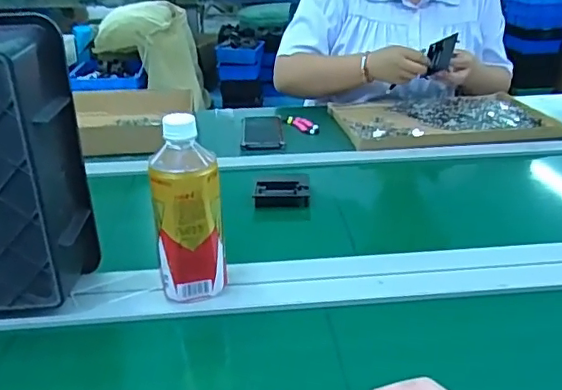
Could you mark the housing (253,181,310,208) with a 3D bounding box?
[{"bbox_3d":[0.002,0.000,0.795,0.076,0.018,0.061,3,25,7],"label":"housing"}]

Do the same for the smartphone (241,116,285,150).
[{"bbox_3d":[-0.035,-0.119,1.059,0.075,0.013,0.171,-2,25,-2],"label":"smartphone"}]

